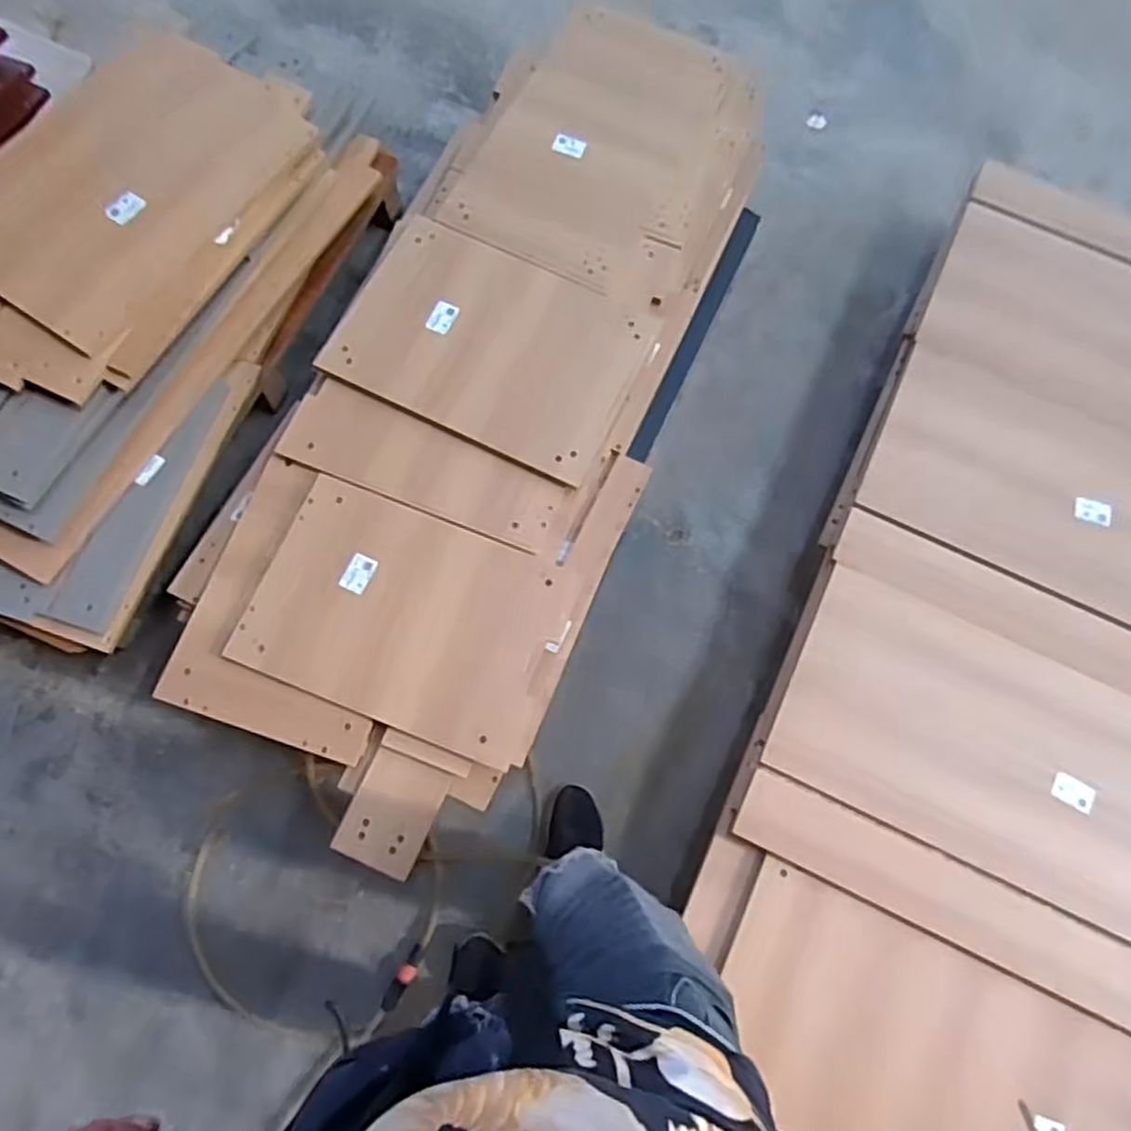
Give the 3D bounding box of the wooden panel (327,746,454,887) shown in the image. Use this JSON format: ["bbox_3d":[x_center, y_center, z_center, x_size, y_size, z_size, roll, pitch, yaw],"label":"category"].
[{"bbox_3d":[-0.263,0.374,1.126,0.122,0.019,0.163,22,72,4],"label":"wooden panel"}]

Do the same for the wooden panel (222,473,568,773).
[{"bbox_3d":[-0.255,0.076,1.180,0.460,0.012,0.332,21,72,4],"label":"wooden panel"}]

